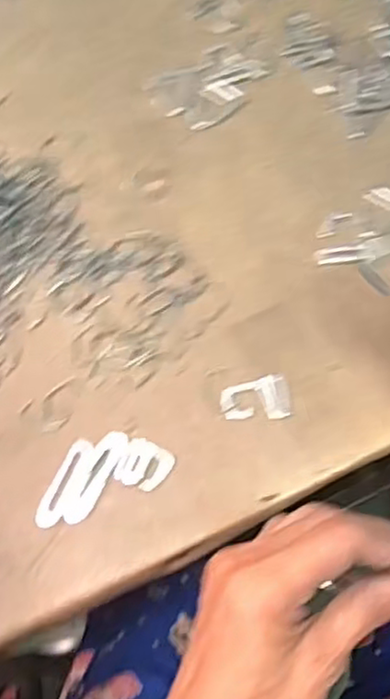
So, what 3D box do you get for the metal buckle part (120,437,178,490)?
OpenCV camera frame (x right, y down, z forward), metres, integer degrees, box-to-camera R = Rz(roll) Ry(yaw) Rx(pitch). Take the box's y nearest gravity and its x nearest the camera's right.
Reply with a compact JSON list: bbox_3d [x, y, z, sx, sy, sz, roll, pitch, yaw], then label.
[{"bbox_3d":[-0.031,0.074,0.433,0.031,0.004,0.030,19,68,9],"label":"metal buckle part"}]

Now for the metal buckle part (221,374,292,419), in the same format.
[{"bbox_3d":[0.040,0.033,0.449,0.045,0.005,0.027,-7,67,-1],"label":"metal buckle part"}]

